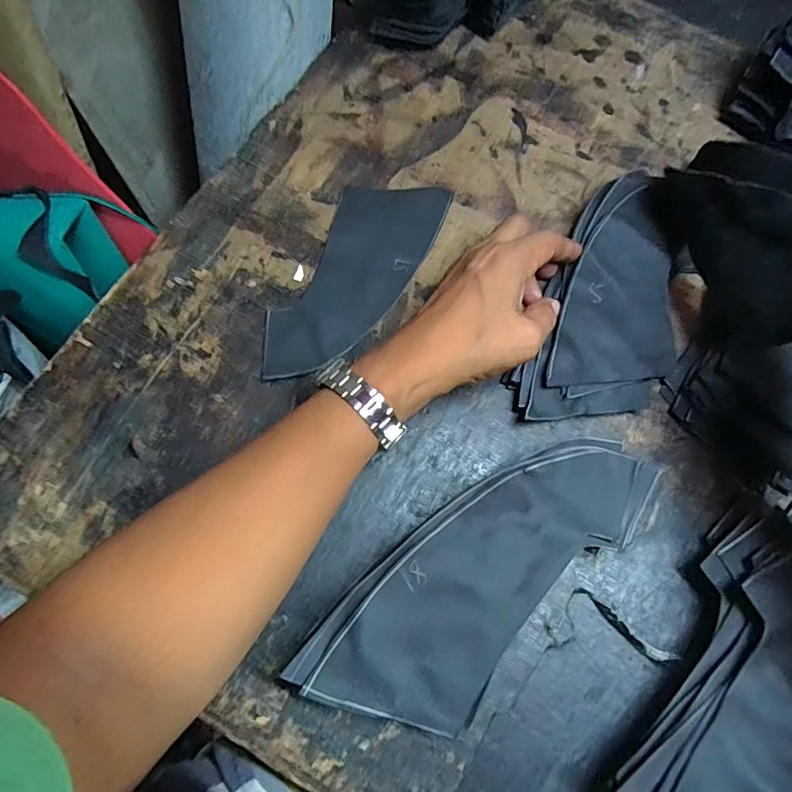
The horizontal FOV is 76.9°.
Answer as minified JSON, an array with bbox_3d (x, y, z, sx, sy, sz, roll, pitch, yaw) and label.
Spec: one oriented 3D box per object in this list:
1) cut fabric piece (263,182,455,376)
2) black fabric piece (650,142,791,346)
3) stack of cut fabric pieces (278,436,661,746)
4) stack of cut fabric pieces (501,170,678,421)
[{"bbox_3d":[-0.027,-0.082,0.333,0.067,0.004,0.170,25,74,5],"label":"cut fabric piece"},{"bbox_3d":[0.201,-0.098,0.284,0.037,0.091,0.139,-15,74,-7],"label":"black fabric piece"},{"bbox_3d":[0.047,0.094,0.267,0.195,0.039,0.079,-40,79,-13],"label":"stack of cut fabric pieces"},{"bbox_3d":[0.142,-0.061,0.325,0.082,0.019,0.185,23,75,5],"label":"stack of cut fabric pieces"}]

